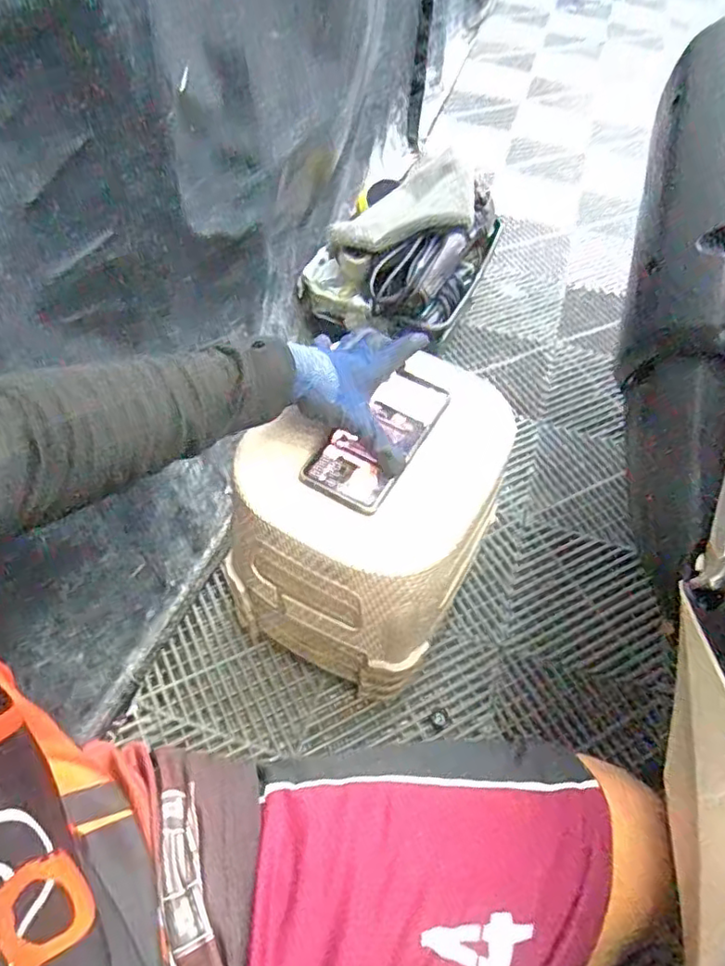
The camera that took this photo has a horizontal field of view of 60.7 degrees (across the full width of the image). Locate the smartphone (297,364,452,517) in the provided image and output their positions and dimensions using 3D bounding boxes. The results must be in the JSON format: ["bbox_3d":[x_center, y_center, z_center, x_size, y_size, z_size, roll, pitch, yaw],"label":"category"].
[{"bbox_3d":[0.017,-0.047,0.586,0.075,0.011,0.163,29,63,10],"label":"smartphone"}]

